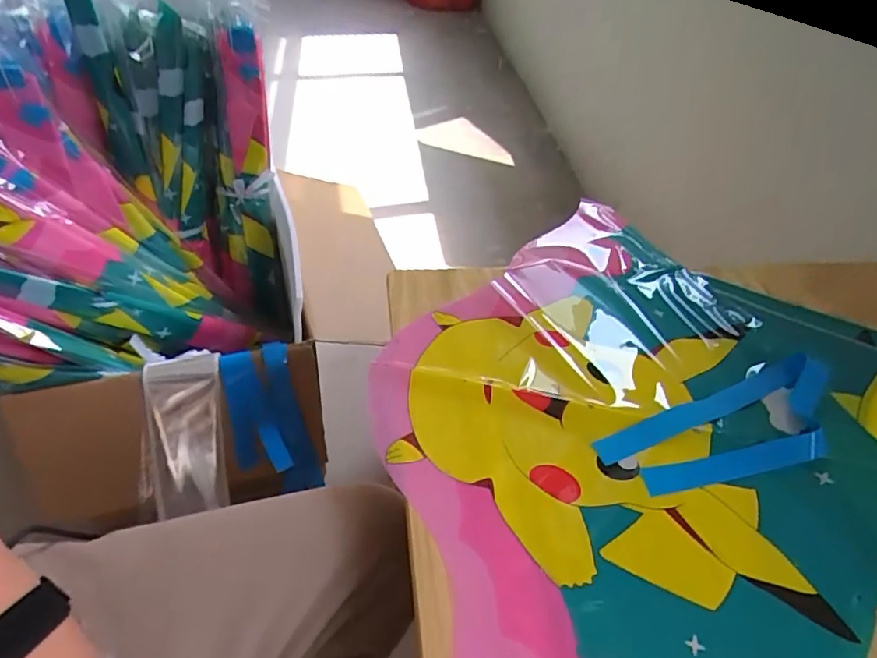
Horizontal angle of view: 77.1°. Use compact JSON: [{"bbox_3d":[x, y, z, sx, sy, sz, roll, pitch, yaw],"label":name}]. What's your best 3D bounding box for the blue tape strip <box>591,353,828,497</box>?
[{"bbox_3d":[0.277,0.093,0.511,0.249,0.034,0.093,-15,47,-20],"label":"blue tape strip"}]

